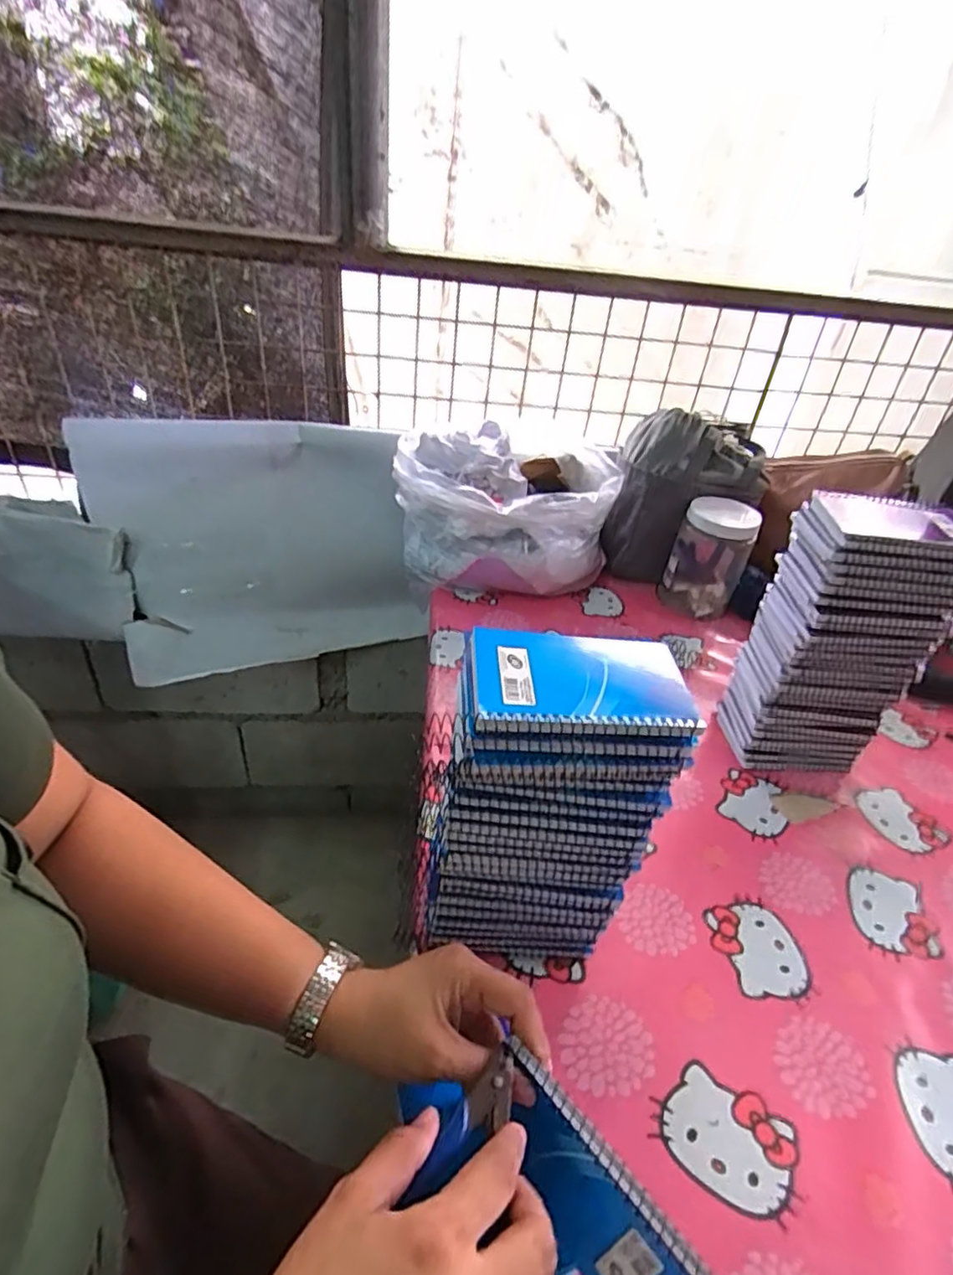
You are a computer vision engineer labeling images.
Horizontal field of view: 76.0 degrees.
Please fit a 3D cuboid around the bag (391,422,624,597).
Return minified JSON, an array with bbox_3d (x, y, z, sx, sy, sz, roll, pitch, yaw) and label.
[{"bbox_3d":[0.037,-0.187,0.916,0.318,0.178,0.182,8,37,1],"label":"bag"}]

